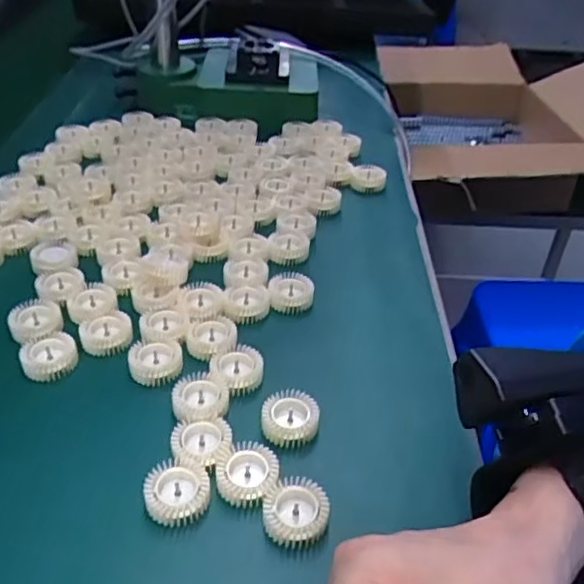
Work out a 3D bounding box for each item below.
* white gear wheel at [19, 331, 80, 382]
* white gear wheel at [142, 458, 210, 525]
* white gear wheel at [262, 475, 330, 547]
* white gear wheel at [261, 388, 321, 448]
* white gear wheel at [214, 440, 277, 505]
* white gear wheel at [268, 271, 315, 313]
[{"bbox_3d":[-0.145,0.039,0.373,0.026,0.015,0.031,15,40,14],"label":"white gear wheel"},{"bbox_3d":[-0.057,0.099,0.311,0.031,0.012,0.031,2,38,-2],"label":"white gear wheel"},{"bbox_3d":[0.001,0.106,0.304,0.031,0.012,0.030,2,38,-2],"label":"white gear wheel"},{"bbox_3d":[0.000,0.069,0.348,0.031,0.011,0.031,2,38,-2],"label":"white gear wheel"},{"bbox_3d":[-0.023,0.092,0.318,0.031,0.011,0.029,2,38,-2],"label":"white gear wheel"},{"bbox_3d":[0.000,-0.002,0.435,0.032,0.015,0.029,1,38,-3],"label":"white gear wheel"}]

